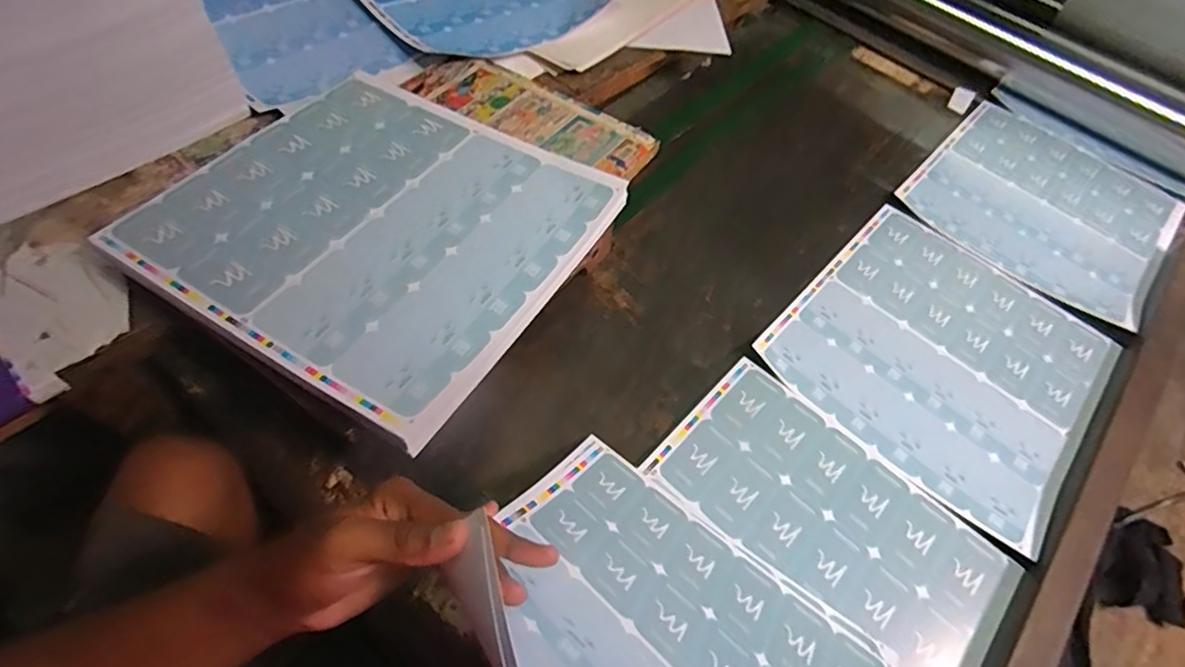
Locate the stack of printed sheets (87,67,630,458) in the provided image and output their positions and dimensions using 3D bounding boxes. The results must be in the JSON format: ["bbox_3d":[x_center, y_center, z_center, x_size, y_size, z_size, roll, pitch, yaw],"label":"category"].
[{"bbox_3d":[-0.219,-0.115,0.617,0.395,0.042,0.359,29,59,13],"label":"stack of printed sheets"}]

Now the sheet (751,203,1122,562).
[{"bbox_3d":[0.445,0.021,0.758,0.349,0.010,0.378,38,61,19],"label":"sheet"}]

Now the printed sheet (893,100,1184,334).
[{"bbox_3d":[0.715,-0.208,0.938,0.349,0.011,0.385,40,62,19],"label":"printed sheet"}]

